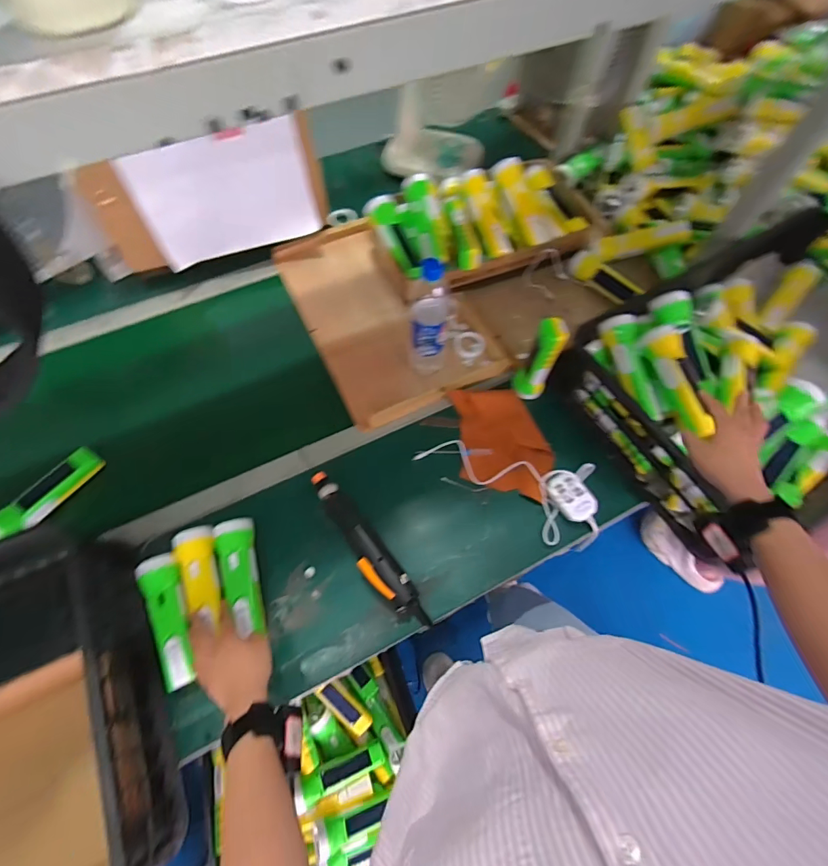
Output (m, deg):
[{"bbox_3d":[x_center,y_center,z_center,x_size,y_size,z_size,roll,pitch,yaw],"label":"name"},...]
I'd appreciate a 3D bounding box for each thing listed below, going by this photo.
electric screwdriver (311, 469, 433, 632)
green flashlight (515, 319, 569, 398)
[{"bbox_3d":[-0.070,0.170,0.628,0.050,0.039,0.275,-36,72,-15],"label":"electric screwdriver"},{"bbox_3d":[0.208,-0.119,0.698,0.053,0.157,0.048,32,69,12],"label":"green flashlight"}]

